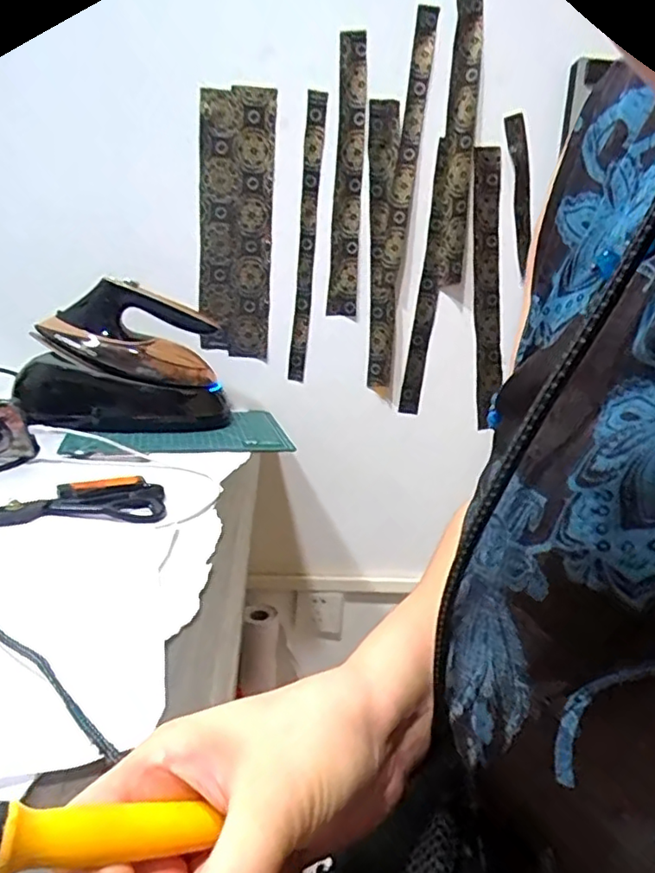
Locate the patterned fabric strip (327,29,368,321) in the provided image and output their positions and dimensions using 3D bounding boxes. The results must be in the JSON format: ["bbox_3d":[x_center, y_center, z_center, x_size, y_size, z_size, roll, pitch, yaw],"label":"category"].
[{"bbox_3d":[0.032,-0.407,0.950,0.046,0.423,0.009,2,12,0],"label":"patterned fabric strip"}]

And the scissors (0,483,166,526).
[{"bbox_3d":[-0.262,0.067,0.526,0.230,0.019,0.058,-4,16,-28],"label":"scissors"}]

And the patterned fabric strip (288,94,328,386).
[{"bbox_3d":[-0.033,-0.313,0.964,0.027,0.445,0.006,4,13,-7],"label":"patterned fabric strip"}]

